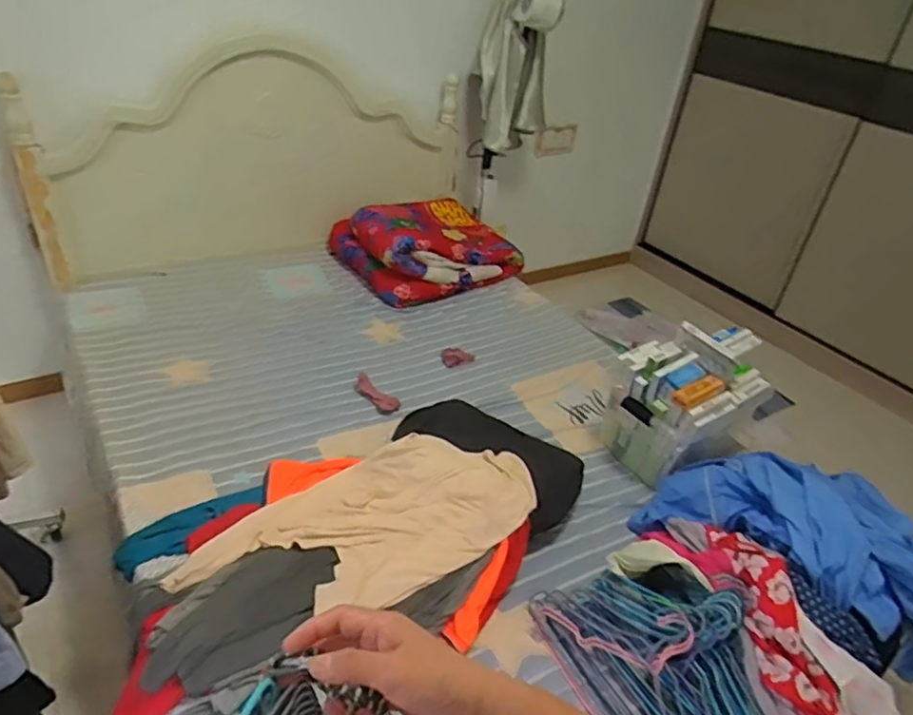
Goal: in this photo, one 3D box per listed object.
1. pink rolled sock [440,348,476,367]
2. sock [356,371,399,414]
[{"bbox_3d":[0.003,-0.005,1.900,0.097,0.029,0.074,-9,38,-23],"label":"pink rolled sock"},{"bbox_3d":[-0.217,0.106,1.705,0.053,0.051,0.162,-21,44,-35],"label":"sock"}]

